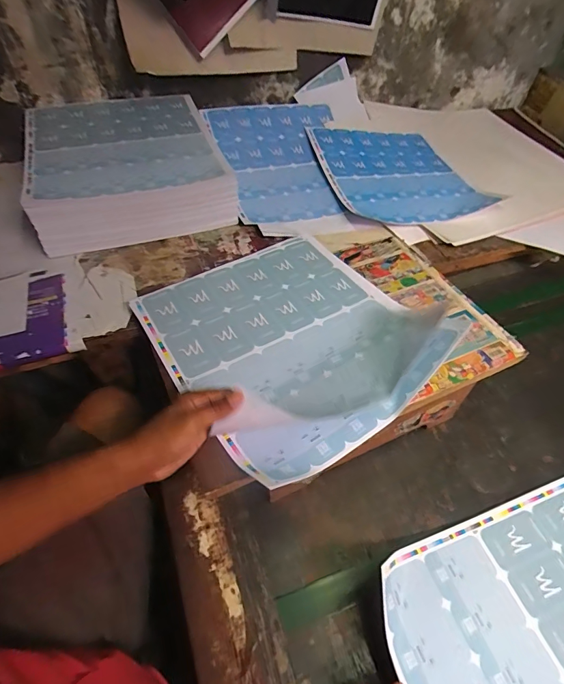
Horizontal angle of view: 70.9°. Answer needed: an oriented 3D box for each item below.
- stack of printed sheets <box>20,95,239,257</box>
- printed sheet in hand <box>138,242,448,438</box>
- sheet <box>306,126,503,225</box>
[{"bbox_3d":[-0.331,-0.379,0.857,0.372,0.113,0.413,-13,54,-12],"label":"stack of printed sheets"},{"bbox_3d":[0.001,-0.038,0.586,0.348,0.081,0.363,-28,58,-22],"label":"printed sheet in hand"},{"bbox_3d":[0.265,-0.406,0.944,0.329,0.048,0.386,-13,54,-12],"label":"sheet"}]

